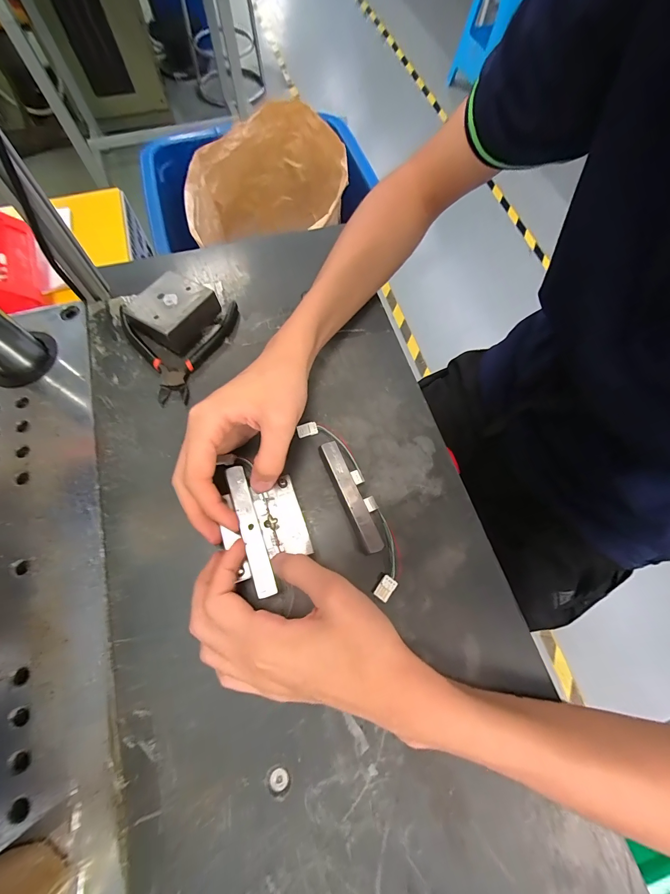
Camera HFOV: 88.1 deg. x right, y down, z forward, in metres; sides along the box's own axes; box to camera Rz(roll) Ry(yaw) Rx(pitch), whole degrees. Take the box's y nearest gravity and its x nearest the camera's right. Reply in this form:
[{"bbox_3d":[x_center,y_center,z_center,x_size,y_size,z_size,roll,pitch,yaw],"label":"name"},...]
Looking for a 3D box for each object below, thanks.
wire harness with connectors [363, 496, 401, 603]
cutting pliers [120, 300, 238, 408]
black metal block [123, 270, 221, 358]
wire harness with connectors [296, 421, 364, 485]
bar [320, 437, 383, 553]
[{"bbox_3d":[0.040,0.080,0.277,0.024,0.009,0.078,-4,69,-4],"label":"wire harness with connectors"},{"bbox_3d":[-0.147,-0.091,0.329,0.107,0.016,0.103,-8,69,-5],"label":"cutting pliers"},{"bbox_3d":[-0.155,-0.132,0.336,0.066,0.031,0.065,31,71,9],"label":"black metal block"},{"bbox_3d":[0.000,0.001,0.306,0.073,0.010,0.026,39,72,12],"label":"wire harness with connectors"},{"bbox_3d":[0.013,0.040,0.287,0.015,0.017,0.096,-21,71,-10],"label":"bar"}]

